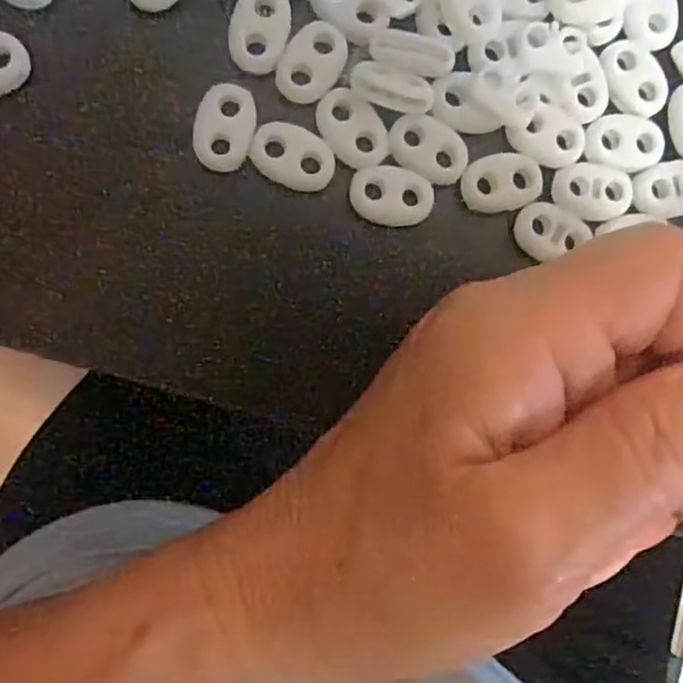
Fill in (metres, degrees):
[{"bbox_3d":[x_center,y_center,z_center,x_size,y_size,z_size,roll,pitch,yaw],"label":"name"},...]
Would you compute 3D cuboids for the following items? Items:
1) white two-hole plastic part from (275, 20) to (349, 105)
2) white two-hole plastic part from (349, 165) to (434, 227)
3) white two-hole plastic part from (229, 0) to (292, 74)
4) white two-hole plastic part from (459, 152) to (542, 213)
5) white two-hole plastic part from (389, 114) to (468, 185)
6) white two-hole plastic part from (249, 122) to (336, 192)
[{"bbox_3d":[-0.007,-0.073,0.185,0.015,0.004,0.022,32,86,-5],"label":"white two-hole plastic part"},{"bbox_3d":[0.013,-0.039,0.190,0.022,0.004,0.015,6,89,-6],"label":"white two-hole plastic part"},{"bbox_3d":[-0.021,-0.082,0.184,0.014,0.004,0.022,14,88,-6],"label":"white two-hole plastic part"},{"bbox_3d":[0.044,-0.043,0.192,0.022,0.004,0.015,-9,91,-6],"label":"white two-hole plastic part"},{"bbox_3d":[0.024,-0.052,0.189,0.022,0.004,0.014,28,87,-5],"label":"white two-hole plastic part"},{"bbox_3d":[-0.012,-0.048,0.183,0.022,0.004,0.015,25,87,-6],"label":"white two-hole plastic part"}]

